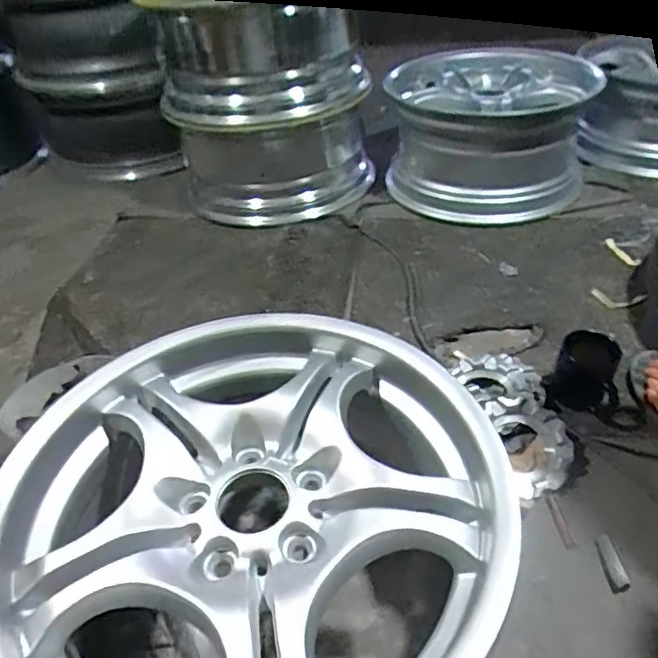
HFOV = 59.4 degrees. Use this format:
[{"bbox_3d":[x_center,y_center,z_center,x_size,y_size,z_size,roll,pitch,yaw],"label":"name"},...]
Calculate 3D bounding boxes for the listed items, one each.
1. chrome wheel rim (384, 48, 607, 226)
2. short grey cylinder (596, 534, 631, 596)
[{"bbox_3d":[0.364,-0.508,1.426,0.427,0.227,0.497,1,42,8],"label":"chrome wheel rim"},{"bbox_3d":[0.318,0.265,0.650,0.020,0.014,0.059,-6,41,0],"label":"short grey cylinder"}]

